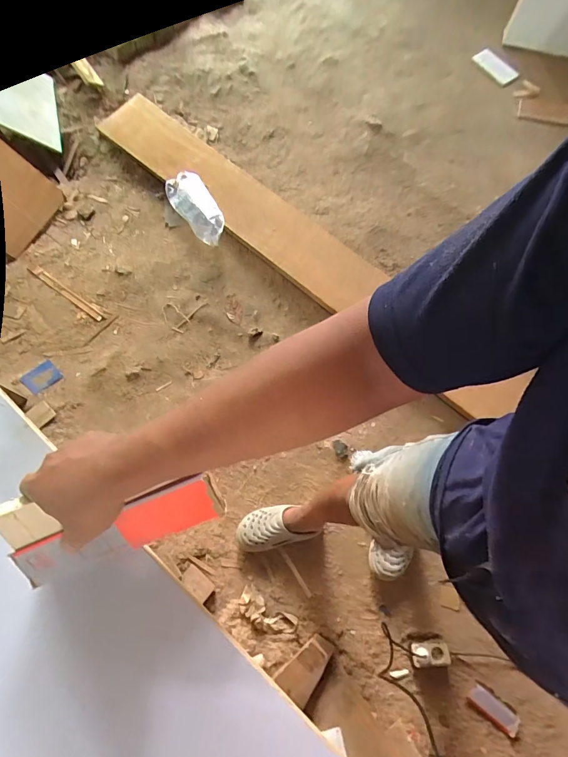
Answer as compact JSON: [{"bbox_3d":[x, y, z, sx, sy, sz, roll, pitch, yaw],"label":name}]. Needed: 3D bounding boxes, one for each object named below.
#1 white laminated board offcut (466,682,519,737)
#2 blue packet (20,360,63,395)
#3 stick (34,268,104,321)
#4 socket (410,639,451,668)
[{"bbox_3d":[0.601,0.948,1.117,0.149,0.011,0.055,36,75,11],"label":"white laminated board offcut"},{"bbox_3d":[-0.864,-0.004,1.396,0.089,0.010,0.110,44,69,2],"label":"blue packet"},{"bbox_3d":[-0.844,-0.331,1.514,0.347,0.010,0.026,36,73,10],"label":"stick"},{"bbox_3d":[0.427,0.803,1.141,0.123,0.033,0.058,10,69,-16],"label":"socket"}]

